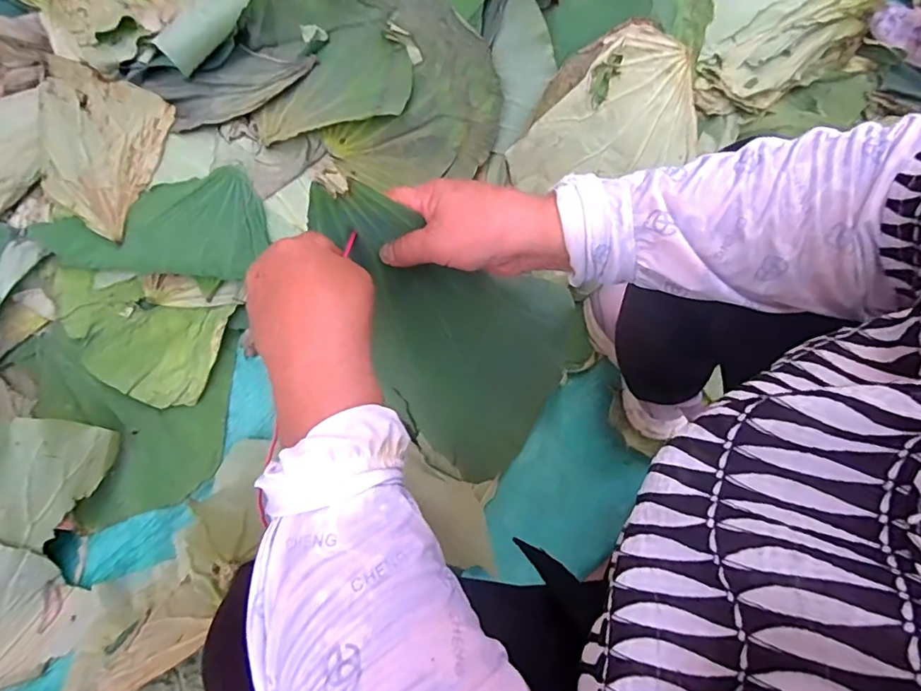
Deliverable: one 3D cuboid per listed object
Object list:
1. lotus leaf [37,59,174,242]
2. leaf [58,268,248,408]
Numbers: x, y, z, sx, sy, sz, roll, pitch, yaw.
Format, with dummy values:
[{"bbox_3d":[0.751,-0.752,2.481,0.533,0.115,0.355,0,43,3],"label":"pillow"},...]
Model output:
[{"bbox_3d":[-0.482,-0.267,0.707,0.148,0.041,0.236,14,71,-23],"label":"lotus leaf"},{"bbox_3d":[-0.431,-0.031,0.711,0.217,0.031,0.178,28,78,-14],"label":"leaf"}]

